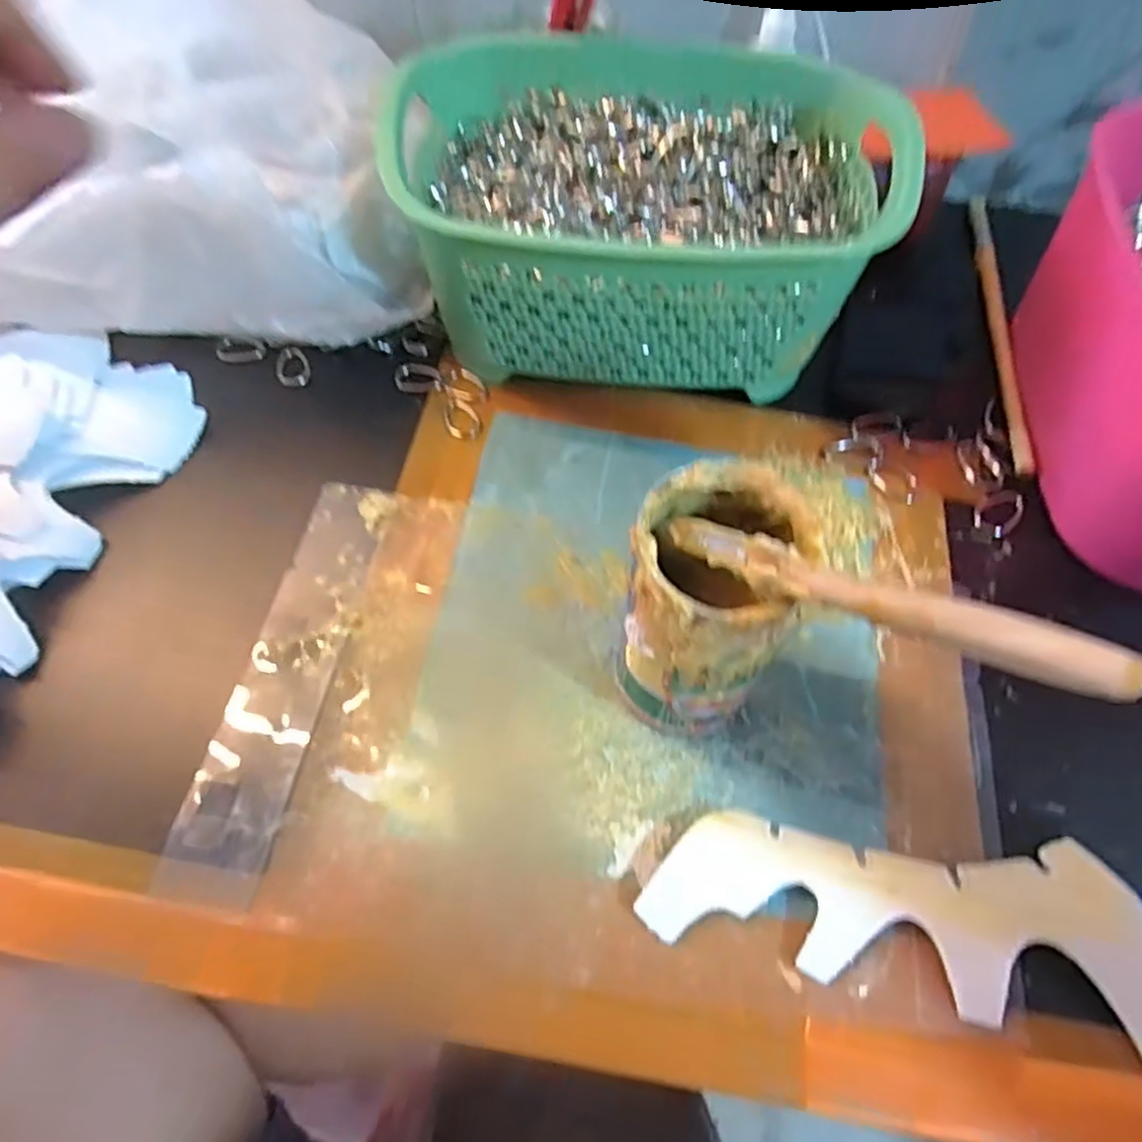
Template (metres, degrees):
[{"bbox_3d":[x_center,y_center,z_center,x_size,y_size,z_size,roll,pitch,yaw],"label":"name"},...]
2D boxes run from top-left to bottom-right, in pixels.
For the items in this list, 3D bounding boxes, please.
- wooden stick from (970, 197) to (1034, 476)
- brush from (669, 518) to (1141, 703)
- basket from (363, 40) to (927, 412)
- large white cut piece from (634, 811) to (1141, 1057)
[{"bbox_3d":[0.286,-0.166,0.481,0.014,0.010,0.266,10,59,3],"label":"wooden stick"},{"bbox_3d":[0.080,0.005,0.208,0.013,0.013,0.144,-34,31,-21],"label":"brush"},{"bbox_3d":[0.040,-0.210,0.433,0.256,0.124,0.191,2,59,-1],"label":"basket"},{"bbox_3d":[0.152,0.139,0.293,0.230,0.010,0.076,15,62,8],"label":"large white cut piece"}]

